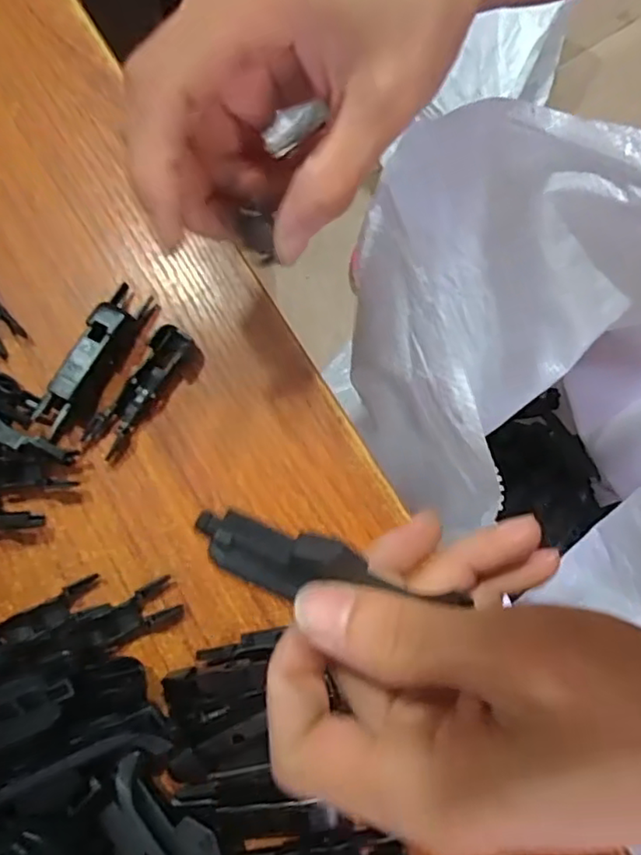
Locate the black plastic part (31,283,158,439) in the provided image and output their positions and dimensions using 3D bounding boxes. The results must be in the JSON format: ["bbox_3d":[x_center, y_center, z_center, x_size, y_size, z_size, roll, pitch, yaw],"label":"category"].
[{"bbox_3d":[-0.086,-0.026,0.236,0.018,0.016,0.061,28,81,7],"label":"black plastic part"}]

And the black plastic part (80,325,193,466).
[{"bbox_3d":[-0.070,-0.014,0.237,0.014,0.009,0.055,33,82,8],"label":"black plastic part"}]

